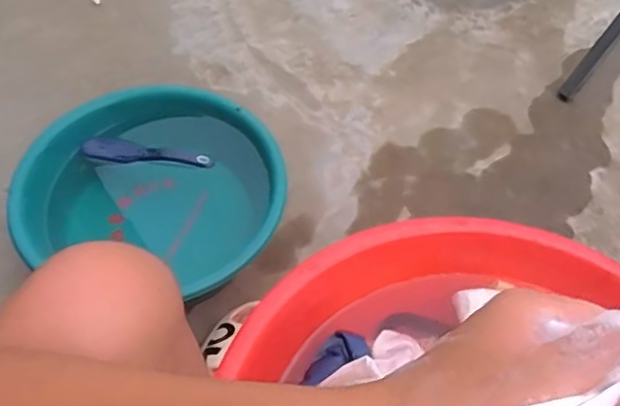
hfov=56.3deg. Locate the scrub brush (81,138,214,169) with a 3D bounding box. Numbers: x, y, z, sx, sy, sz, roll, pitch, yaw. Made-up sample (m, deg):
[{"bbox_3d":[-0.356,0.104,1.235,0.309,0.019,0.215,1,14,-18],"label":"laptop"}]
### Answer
[{"bbox_3d":[-0.236,-0.071,0.840,0.187,0.018,0.037,7,59,7],"label":"scrub brush"}]

